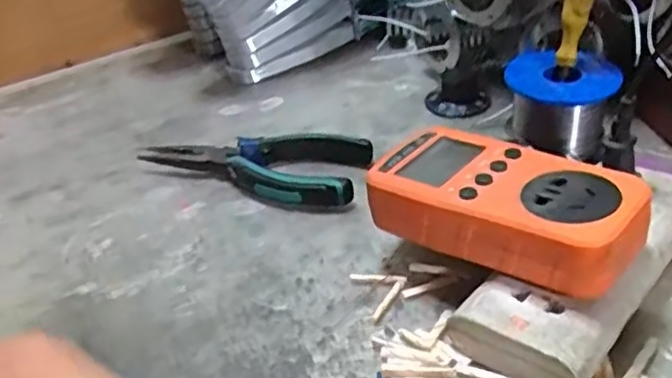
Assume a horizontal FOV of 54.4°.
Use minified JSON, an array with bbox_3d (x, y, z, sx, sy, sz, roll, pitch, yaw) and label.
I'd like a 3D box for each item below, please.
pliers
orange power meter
[{"bbox_3d":[-0.059,-0.017,0.441,0.159,0.018,0.063,4,37,16],"label":"pliers"},{"bbox_3d":[0.082,0.005,0.320,0.126,0.032,0.064,21,44,34],"label":"orange power meter"}]

